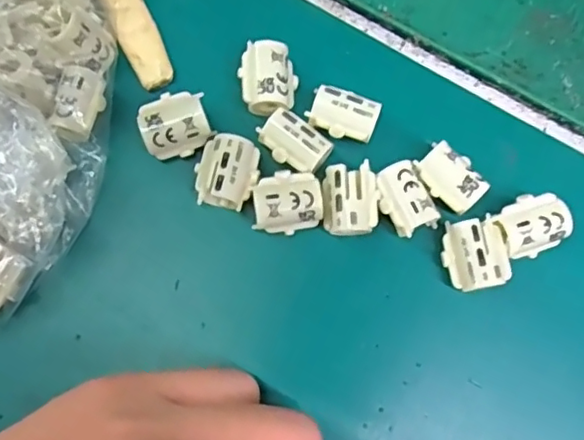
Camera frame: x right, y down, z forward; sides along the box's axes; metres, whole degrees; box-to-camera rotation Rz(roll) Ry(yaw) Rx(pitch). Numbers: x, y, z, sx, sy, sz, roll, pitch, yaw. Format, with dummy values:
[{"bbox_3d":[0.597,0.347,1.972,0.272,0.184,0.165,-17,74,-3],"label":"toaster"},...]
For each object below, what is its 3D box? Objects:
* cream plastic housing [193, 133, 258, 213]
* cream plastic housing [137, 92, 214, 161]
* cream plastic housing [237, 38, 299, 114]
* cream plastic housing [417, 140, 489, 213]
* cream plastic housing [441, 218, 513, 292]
[{"bbox_3d":[-0.021,-0.015,0.192,0.019,0.014,0.022,14,79,3],"label":"cream plastic housing"},{"bbox_3d":[-0.038,-0.031,0.194,0.021,0.013,0.018,-16,79,-3],"label":"cream plastic housing"},{"bbox_3d":[-0.008,-0.047,0.199,0.018,0.014,0.023,5,79,1],"label":"cream plastic housing"},{"bbox_3d":[0.051,-0.013,0.191,0.021,0.007,0.015,39,82,7],"label":"cream plastic housing"},{"bbox_3d":[0.058,0.011,0.187,0.019,0.011,0.021,-8,79,-1],"label":"cream plastic housing"}]

